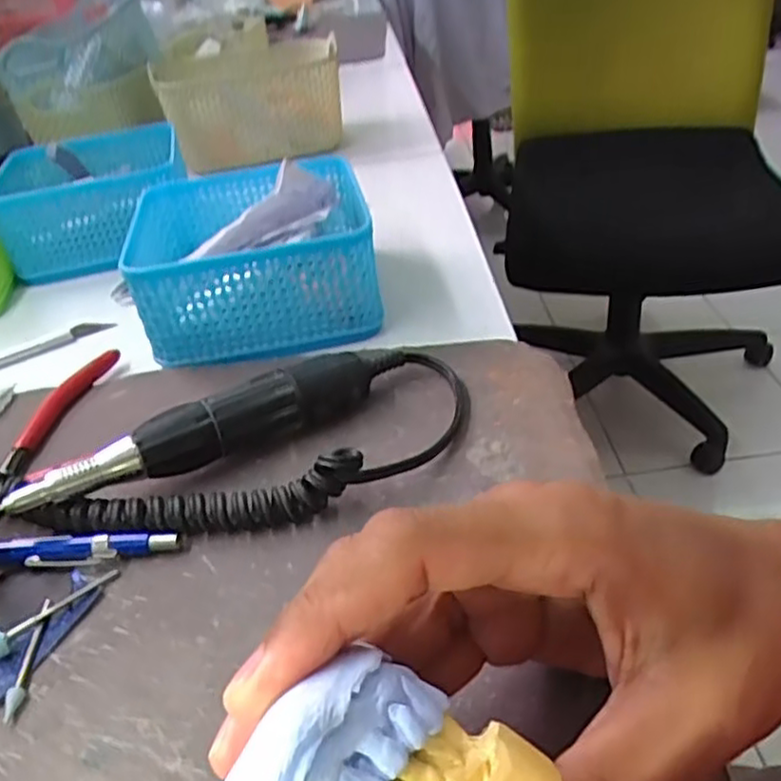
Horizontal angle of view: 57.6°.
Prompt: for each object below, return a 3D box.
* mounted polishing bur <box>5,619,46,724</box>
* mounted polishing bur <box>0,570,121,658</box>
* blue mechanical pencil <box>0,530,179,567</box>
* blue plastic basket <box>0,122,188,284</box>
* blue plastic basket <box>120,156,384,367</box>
[{"bbox_3d":[-0.123,0.090,0.242,0.005,0.004,0.044,-9,37,-3],"label":"mounted polishing bur"},{"bbox_3d":[-0.121,0.077,0.256,0.008,0.009,0.047,24,47,35],"label":"mounted polishing bur"},{"bbox_3d":[-0.150,0.064,0.278,0.134,0.008,0.011,-3,37,5],"label":"blue mechanical pencil"},{"bbox_3d":[-0.218,-0.139,0.523,0.126,0.058,0.112,-17,38,-13],"label":"blue plastic basket"},{"bbox_3d":[-0.084,-0.084,0.416,0.135,0.068,0.132,-10,37,-4],"label":"blue plastic basket"}]

